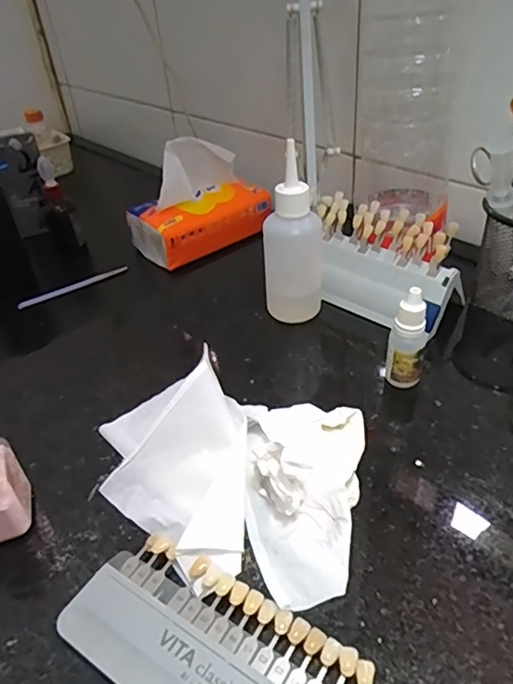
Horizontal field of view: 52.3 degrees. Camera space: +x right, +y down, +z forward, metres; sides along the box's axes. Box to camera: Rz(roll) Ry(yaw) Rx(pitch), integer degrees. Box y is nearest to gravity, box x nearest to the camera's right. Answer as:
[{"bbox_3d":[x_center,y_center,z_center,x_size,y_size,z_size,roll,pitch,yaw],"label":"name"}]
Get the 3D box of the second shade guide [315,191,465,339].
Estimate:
[{"bbox_3d":[0.104,-0.068,0.444,0.133,0.077,0.050,23,44,32],"label":"second shade guide"}]

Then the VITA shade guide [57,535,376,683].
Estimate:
[{"bbox_3d":[-0.020,0.144,0.241,0.145,0.009,0.065,19,42,28],"label":"VITA shade guide"}]

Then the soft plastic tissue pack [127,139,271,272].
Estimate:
[{"bbox_3d":[-0.075,-0.190,0.688,0.173,0.128,0.097,-28,43,-26],"label":"soft plastic tissue pack"}]

